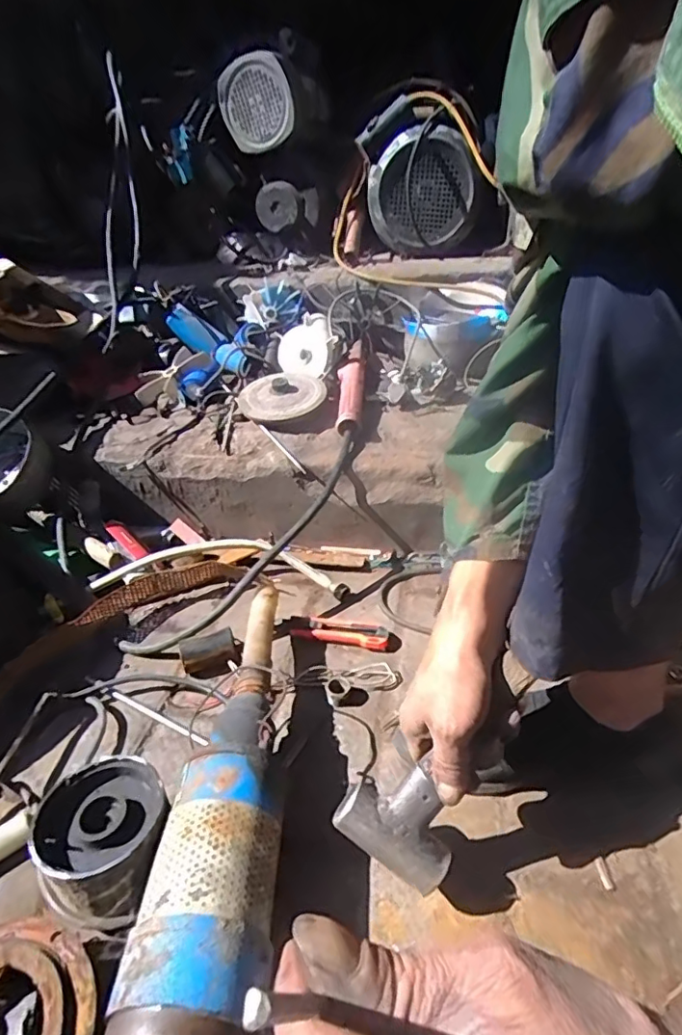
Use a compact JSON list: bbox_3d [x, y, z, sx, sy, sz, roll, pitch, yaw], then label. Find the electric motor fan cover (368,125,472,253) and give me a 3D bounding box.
[{"bbox_3d":[0.169,-0.705,1.174,0.215,0.214,0.053,0,32,5],"label":"electric motor fan cover"}]

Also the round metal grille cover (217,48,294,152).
[{"bbox_3d":[-0.182,-0.878,1.135,0.146,0.176,0.043,-18,11,1],"label":"round metal grille cover"}]

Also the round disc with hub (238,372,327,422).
[{"bbox_3d":[-0.097,-0.205,0.901,0.140,0.027,0.118,-15,46,-9],"label":"round disc with hub"}]

